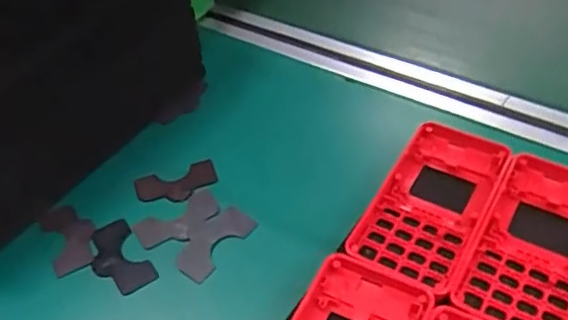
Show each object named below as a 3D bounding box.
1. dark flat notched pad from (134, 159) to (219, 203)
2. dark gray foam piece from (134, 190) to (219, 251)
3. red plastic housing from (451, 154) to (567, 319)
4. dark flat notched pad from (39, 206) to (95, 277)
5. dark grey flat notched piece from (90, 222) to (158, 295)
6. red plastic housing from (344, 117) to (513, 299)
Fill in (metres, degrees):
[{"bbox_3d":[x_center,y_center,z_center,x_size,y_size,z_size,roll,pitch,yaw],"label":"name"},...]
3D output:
[{"bbox_3d":[-0.075,0.017,0.399,0.056,0.006,0.028,-15,46,-11],"label":"dark flat notched pad"},{"bbox_3d":[-0.069,0.040,0.377,0.055,0.004,0.030,-22,48,-18],"label":"dark gray foam piece"},{"bbox_3d":[0.149,0.044,0.330,0.061,0.016,0.132,23,51,24],"label":"red plastic housing"},{"bbox_3d":[-0.139,0.050,0.371,0.029,0.006,0.054,-23,48,-19],"label":"dark flat notched pad"},{"bbox_3d":[-0.104,0.062,0.360,0.030,0.006,0.056,-27,50,-22],"label":"dark grey flat notched piece"},{"bbox_3d":[0.094,0.024,0.356,0.059,0.019,0.128,22,51,24],"label":"red plastic housing"}]

